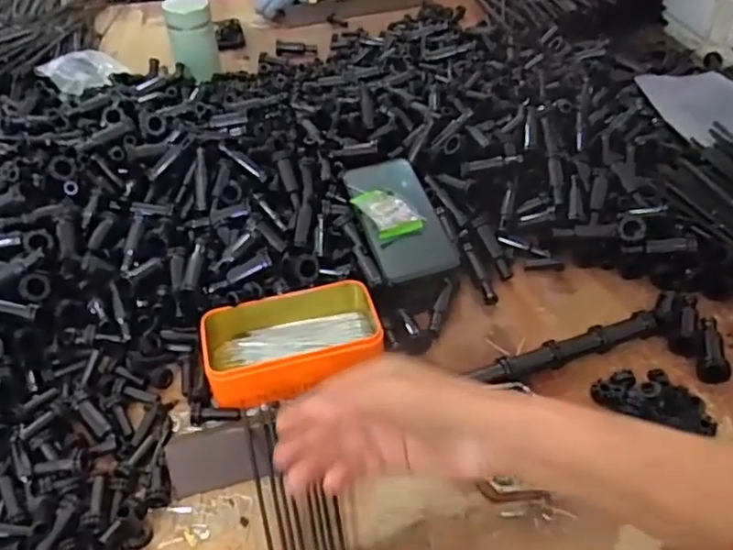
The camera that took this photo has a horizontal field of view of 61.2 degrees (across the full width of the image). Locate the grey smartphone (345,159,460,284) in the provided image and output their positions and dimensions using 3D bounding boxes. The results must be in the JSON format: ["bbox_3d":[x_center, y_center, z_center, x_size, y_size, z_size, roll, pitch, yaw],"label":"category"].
[{"bbox_3d":[0.031,-0.063,0.621,0.075,0.016,0.169,-12,52,-11],"label":"grey smartphone"}]

